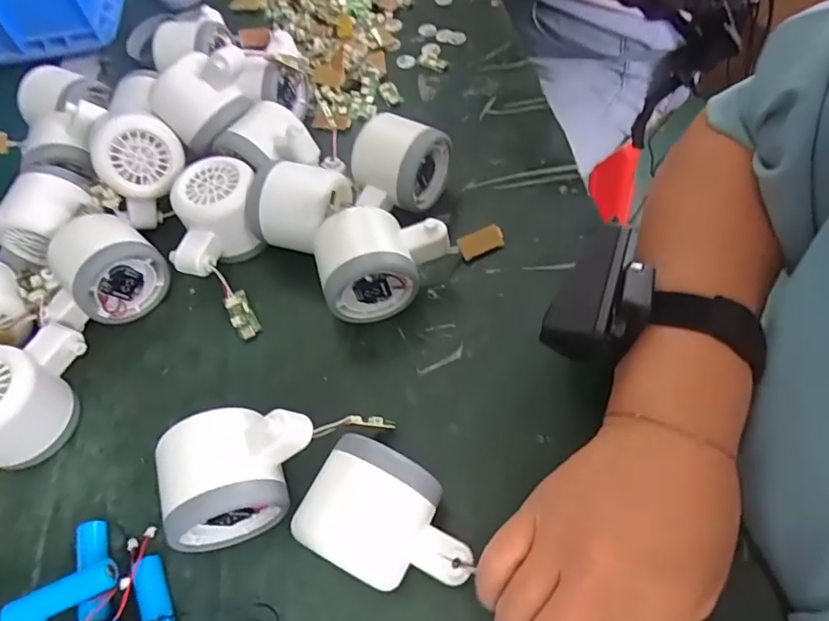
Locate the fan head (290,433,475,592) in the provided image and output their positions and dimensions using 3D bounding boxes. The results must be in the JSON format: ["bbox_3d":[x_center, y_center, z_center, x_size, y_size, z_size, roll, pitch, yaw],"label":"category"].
[{"bbox_3d":[-0.011,0.105,0.261,0.078,0.057,0.054,21,62,17],"label":"fan head"}]

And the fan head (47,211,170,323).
[{"bbox_3d":[-0.208,-0.031,0.361,0.057,0.053,0.058,38,68,24],"label":"fan head"}]

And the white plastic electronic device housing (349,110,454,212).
[{"bbox_3d":[-0.014,-0.100,0.385,0.059,0.049,0.063,26,64,20],"label":"white plastic electronic device housing"}]

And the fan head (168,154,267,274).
[{"bbox_3d":[-0.137,-0.062,0.375,0.058,0.048,0.079,-3,58,3],"label":"fan head"}]

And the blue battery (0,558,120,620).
[{"bbox_3d":[-0.174,0.141,0.266,0.052,0.013,0.014,-24,59,-10],"label":"blue battery"}]

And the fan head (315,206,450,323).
[{"bbox_3d":[-0.019,-0.032,0.343,0.080,0.057,0.051,-17,58,-6],"label":"fan head"}]

